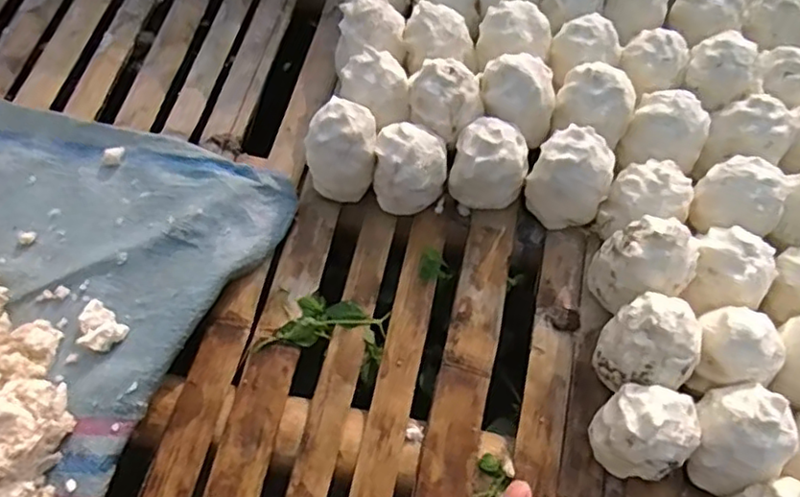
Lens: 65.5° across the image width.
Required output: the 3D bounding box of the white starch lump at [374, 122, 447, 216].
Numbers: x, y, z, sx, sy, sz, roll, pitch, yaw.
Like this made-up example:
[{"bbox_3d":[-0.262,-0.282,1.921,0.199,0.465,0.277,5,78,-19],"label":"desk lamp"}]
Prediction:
[{"bbox_3d":[0.011,-0.089,0.699,0.083,0.085,0.077,4,66,2],"label":"white starch lump"}]

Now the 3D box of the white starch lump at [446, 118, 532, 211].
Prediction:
[{"bbox_3d":[0.100,-0.092,0.695,0.085,0.088,0.077,18,67,8],"label":"white starch lump"}]

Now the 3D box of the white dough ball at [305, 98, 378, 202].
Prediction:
[{"bbox_3d":[-0.065,-0.109,0.693,0.074,0.096,0.071,0,66,0],"label":"white dough ball"}]

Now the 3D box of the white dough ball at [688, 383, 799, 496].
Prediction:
[{"bbox_3d":[0.303,0.169,0.559,0.067,0.091,0.083,-14,67,-6],"label":"white dough ball"}]

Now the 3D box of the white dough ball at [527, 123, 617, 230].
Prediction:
[{"bbox_3d":[0.187,-0.077,0.685,0.089,0.095,0.079,25,68,10],"label":"white dough ball"}]

